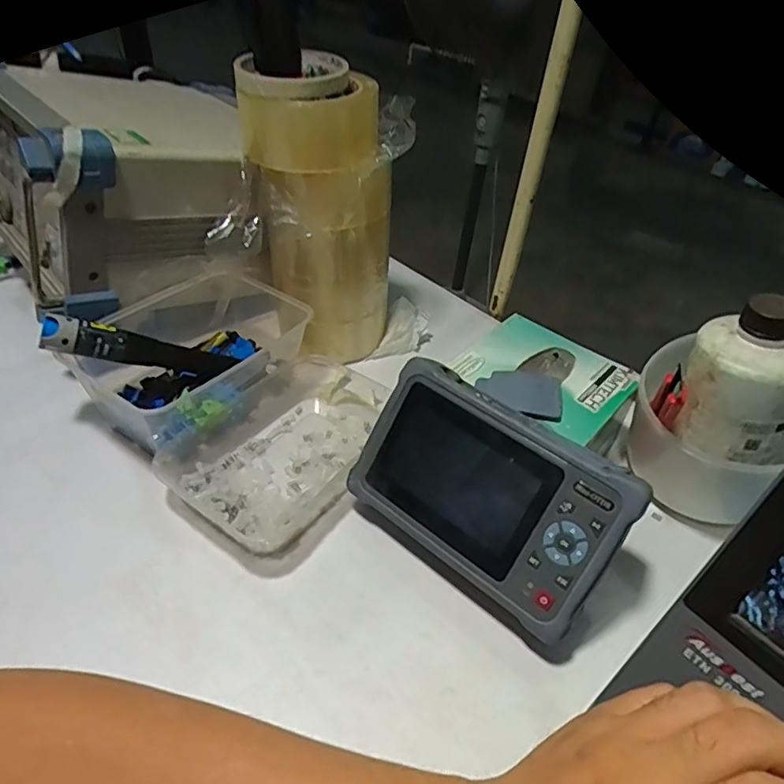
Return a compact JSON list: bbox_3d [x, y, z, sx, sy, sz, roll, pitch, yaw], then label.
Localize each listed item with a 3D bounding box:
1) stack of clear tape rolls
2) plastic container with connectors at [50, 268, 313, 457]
[{"bbox_3d":[-0.059,-0.147,0.494,0.101,0.230,0.101,-7,41,-15],"label":"stack of clear tape rolls"},{"bbox_3d":[-0.156,-0.037,0.489,0.189,0.080,0.147,-27,49,-33],"label":"plastic container with connectors"}]

